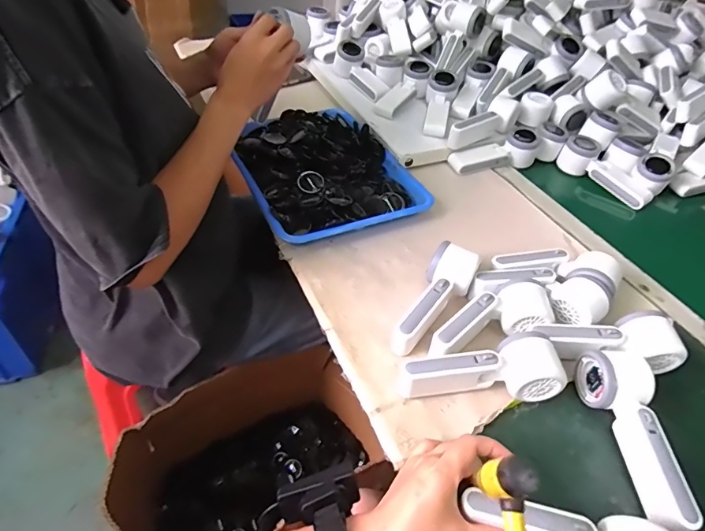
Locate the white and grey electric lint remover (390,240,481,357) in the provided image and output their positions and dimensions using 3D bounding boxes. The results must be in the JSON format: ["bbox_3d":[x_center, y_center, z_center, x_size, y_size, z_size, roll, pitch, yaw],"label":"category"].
[{"bbox_3d":[0.095,0.044,0.512,0.055,0.059,0.158,25,47,17],"label":"white and grey electric lint remover"}]

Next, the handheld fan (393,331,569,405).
[{"bbox_3d":[0.130,0.113,0.453,0.162,0.058,0.059,-4,46,-11],"label":"handheld fan"}]

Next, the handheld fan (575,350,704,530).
[{"bbox_3d":[0.273,0.163,0.422,0.055,0.057,0.164,4,45,-3],"label":"handheld fan"}]

